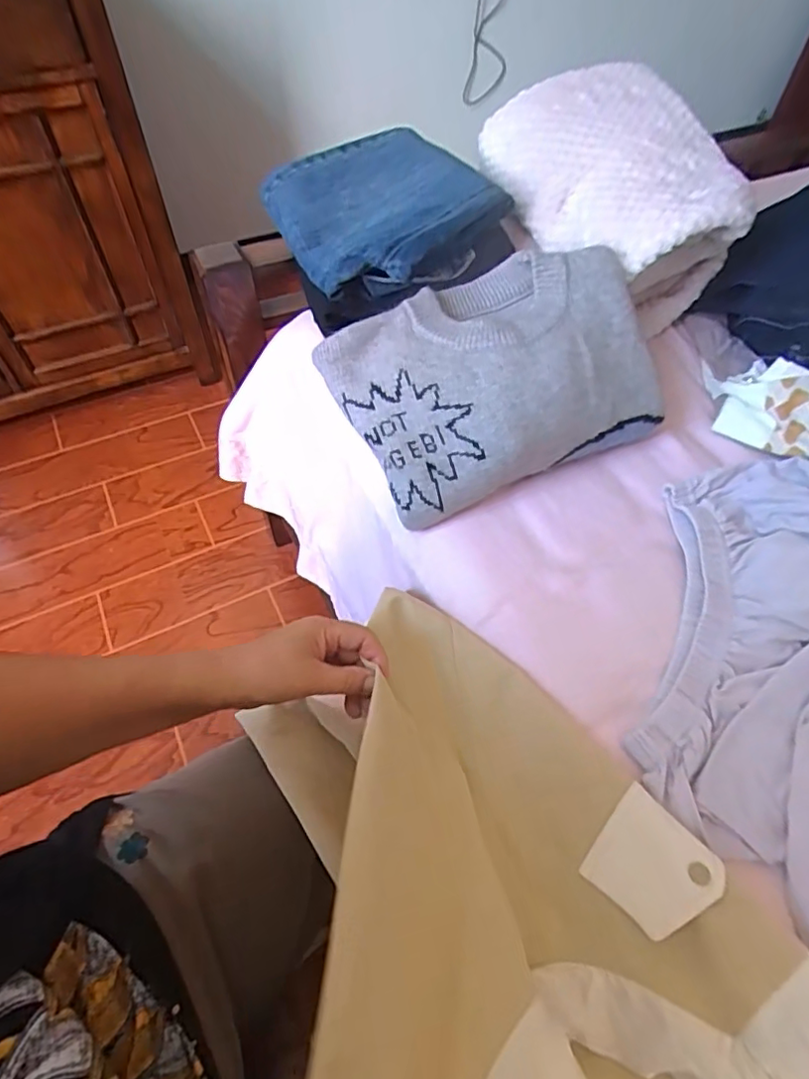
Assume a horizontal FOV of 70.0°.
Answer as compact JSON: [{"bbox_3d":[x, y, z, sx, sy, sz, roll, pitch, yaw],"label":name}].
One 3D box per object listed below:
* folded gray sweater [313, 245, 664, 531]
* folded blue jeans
[{"bbox_3d":[0.090,-0.165,0.563,0.298,0.060,0.210,-24,77,-6],"label":"folded gray sweater"},{"bbox_3d":[-0.018,-0.366,0.661,0.231,0.087,0.282,-22,58,-16],"label":"folded blue jeans"}]

